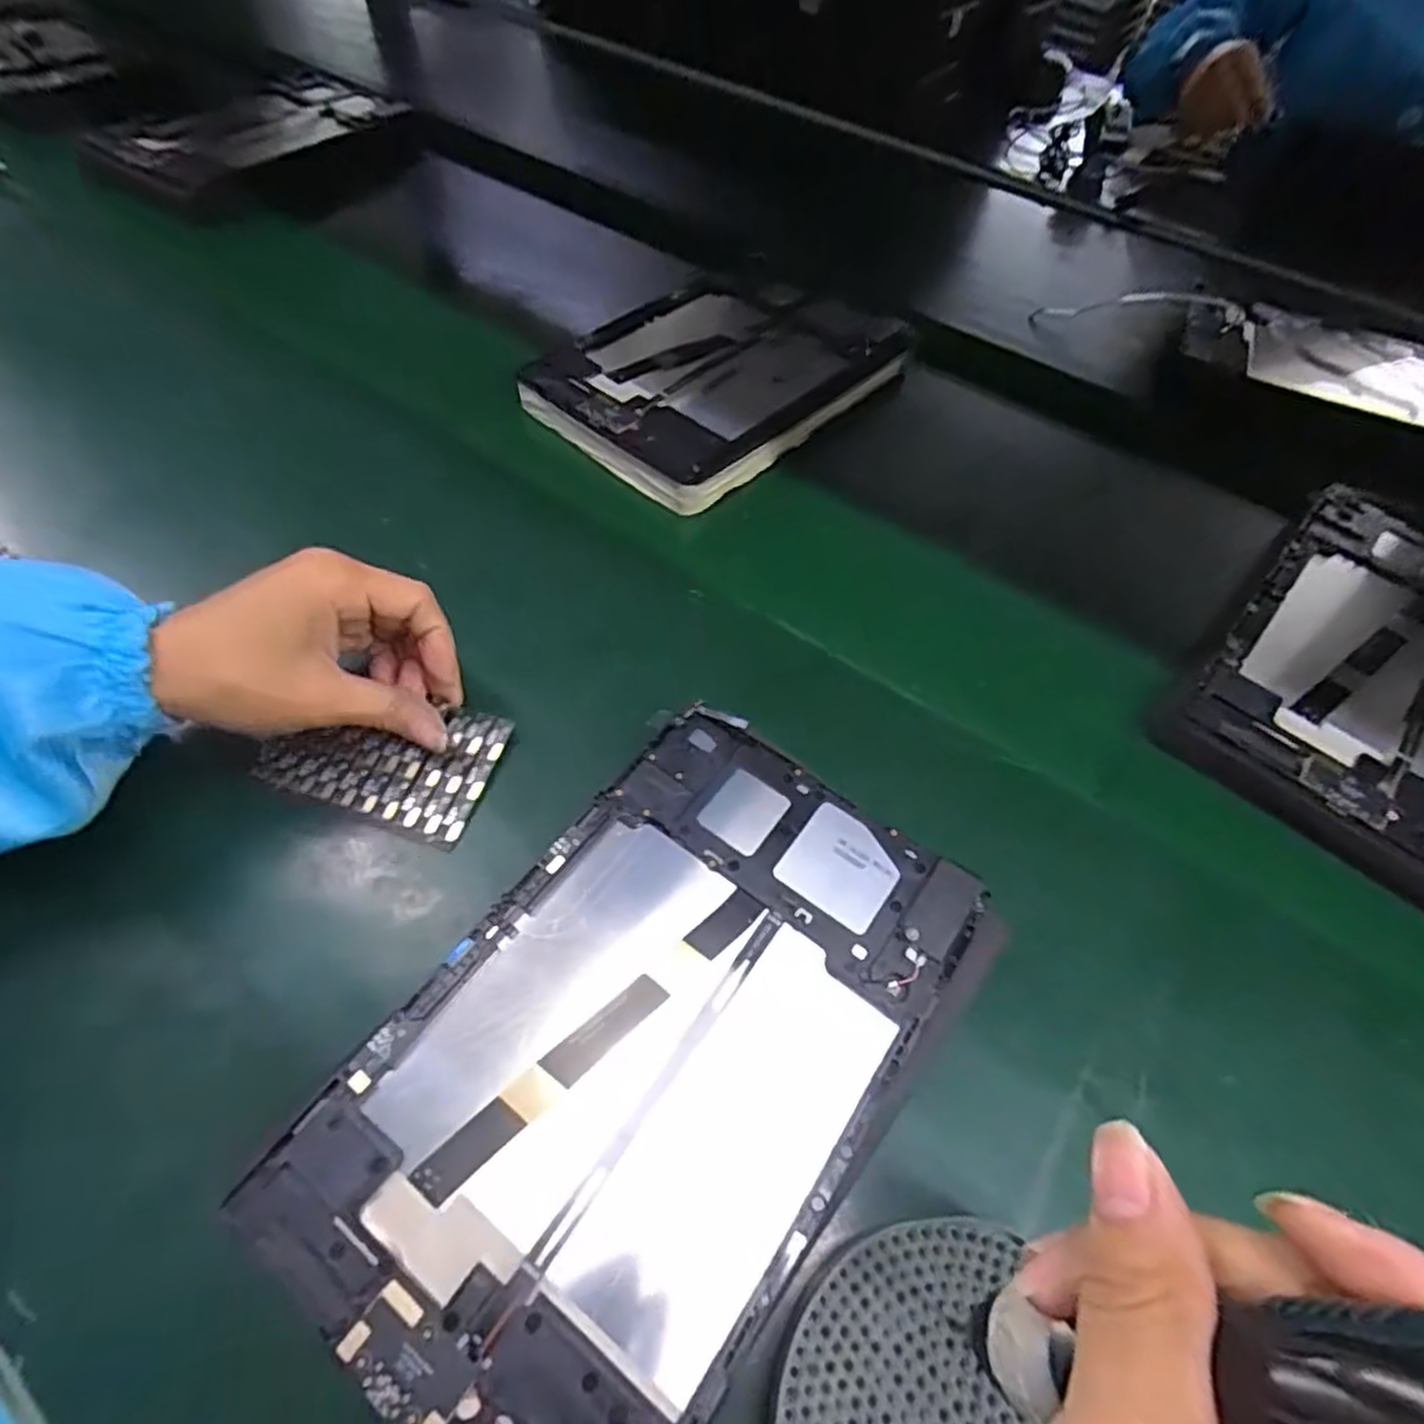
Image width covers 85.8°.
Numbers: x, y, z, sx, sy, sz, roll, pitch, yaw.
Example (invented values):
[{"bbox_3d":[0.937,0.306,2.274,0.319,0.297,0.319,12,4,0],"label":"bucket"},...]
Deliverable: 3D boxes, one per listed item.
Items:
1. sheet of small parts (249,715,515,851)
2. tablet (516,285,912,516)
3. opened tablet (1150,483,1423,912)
[{"bbox_3d":[-0.148,0.018,0.344,0.104,0.008,0.061,17,65,6],"label":"sheet of small parts"},{"bbox_3d":[0.008,-0.236,0.520,0.153,0.029,0.239,38,62,20],"label":"tablet"},{"bbox_3d":[0.354,-0.022,0.398,0.152,0.014,0.251,38,62,20],"label":"opened tablet"}]

